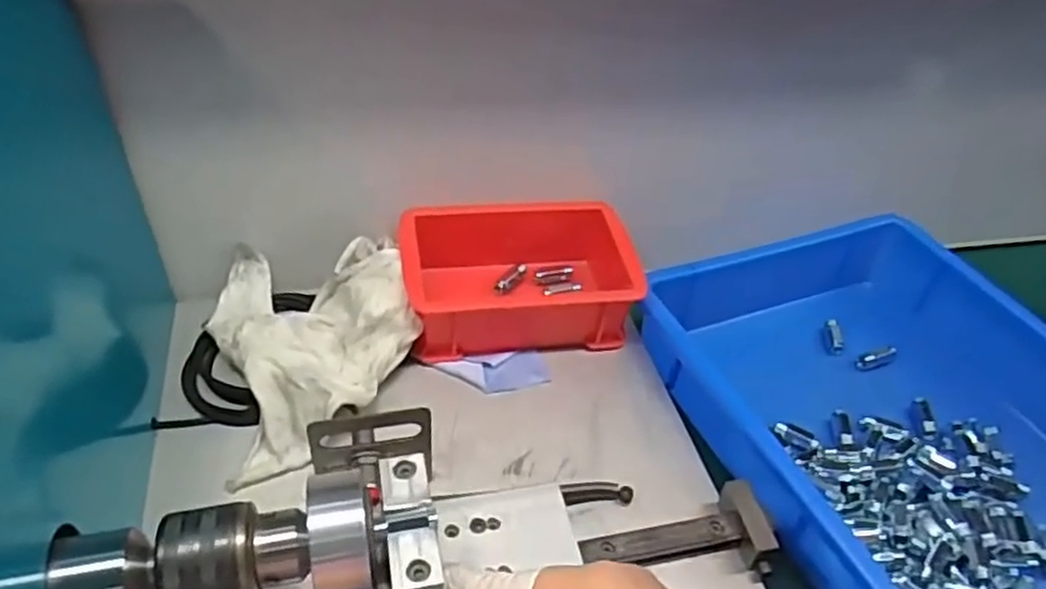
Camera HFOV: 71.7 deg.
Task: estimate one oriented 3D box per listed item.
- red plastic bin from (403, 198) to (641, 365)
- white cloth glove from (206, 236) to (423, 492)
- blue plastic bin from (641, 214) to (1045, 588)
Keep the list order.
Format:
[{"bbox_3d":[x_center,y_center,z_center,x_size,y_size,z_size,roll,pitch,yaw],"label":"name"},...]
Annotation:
[{"bbox_3d":[-0.004,-0.011,0.486,0.147,0.057,0.099,-6,44,-13],"label":"red plastic bin"},{"bbox_3d":[-0.126,0.021,0.441,0.114,0.052,0.154,-12,45,-19],"label":"white cloth glove"},{"bbox_3d":[0.253,0.106,0.434,0.248,0.089,0.365,-12,45,-18],"label":"blue plastic bin"}]

